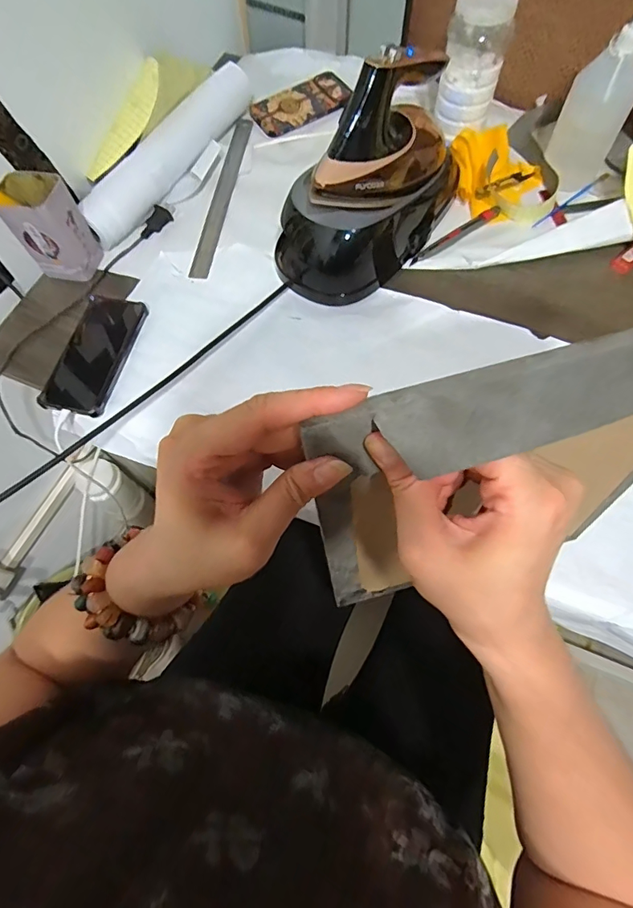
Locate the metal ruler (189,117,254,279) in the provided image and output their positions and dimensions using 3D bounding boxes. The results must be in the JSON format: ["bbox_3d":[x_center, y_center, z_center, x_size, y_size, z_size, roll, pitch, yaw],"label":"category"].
[{"bbox_3d":[-0.138,-0.389,0.690,0.028,0.005,0.321,11,69,-2],"label":"metal ruler"}]

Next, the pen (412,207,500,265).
[{"bbox_3d":[0.193,-0.297,0.631,0.154,0.009,0.020,-36,70,-11],"label":"pen"}]

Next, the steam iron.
[{"bbox_3d":[0.077,-0.342,0.555,0.135,0.182,0.286,41,75,17],"label":"steam iron"}]

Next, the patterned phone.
[{"bbox_3d":[-0.023,-0.570,0.755,0.167,0.013,0.086,-36,70,-11],"label":"patterned phone"}]

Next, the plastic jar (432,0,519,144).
[{"bbox_3d":[0.207,-0.518,0.614,0.078,0.139,0.087,16,69,9],"label":"plastic jar"}]

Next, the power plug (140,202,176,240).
[{"bbox_3d":[-0.227,-0.338,0.666,0.027,0.016,0.068,21,70,11],"label":"power plug"}]

